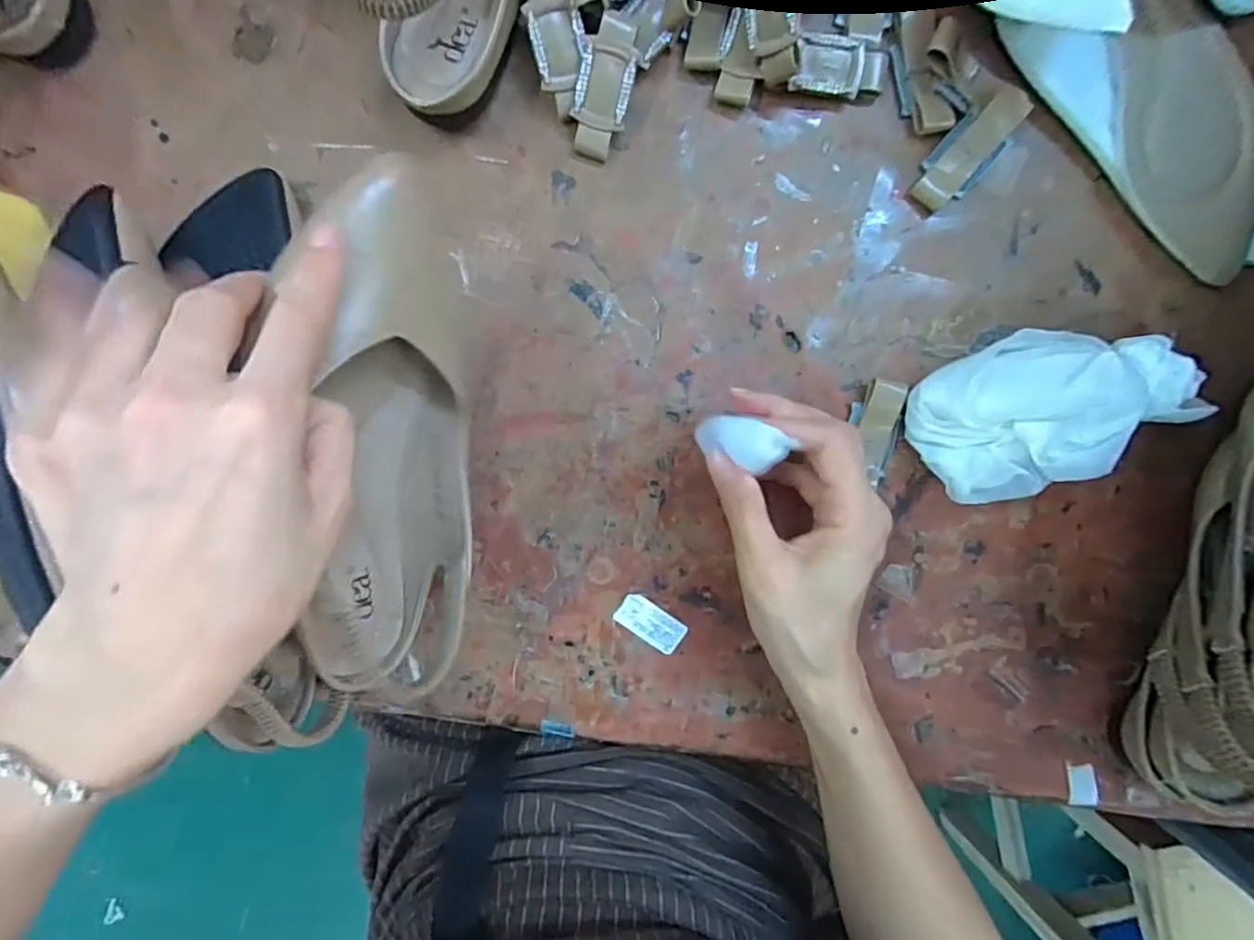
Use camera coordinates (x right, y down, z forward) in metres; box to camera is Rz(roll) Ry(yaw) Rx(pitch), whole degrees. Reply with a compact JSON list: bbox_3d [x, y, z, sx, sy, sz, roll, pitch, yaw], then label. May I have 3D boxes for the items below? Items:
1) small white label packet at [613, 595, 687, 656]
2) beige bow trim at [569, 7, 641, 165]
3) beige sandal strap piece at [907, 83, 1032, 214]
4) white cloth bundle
[{"bbox_3d":[0.014,0.089,0.344,0.040,0.004,0.021,35,93,-3],"label":"small white label packet"},{"bbox_3d":[-0.012,-0.199,0.312,0.029,0.010,0.063,15,112,-2],"label":"beige bow trim"},{"bbox_3d":[0.185,-0.172,0.320,0.029,0.016,0.067,42,92,-3],"label":"beige sandal strap piece"},{"bbox_3d":[0.219,-0.036,0.309,0.133,0.063,0.080,-20,94,0],"label":"white cloth bundle"}]

